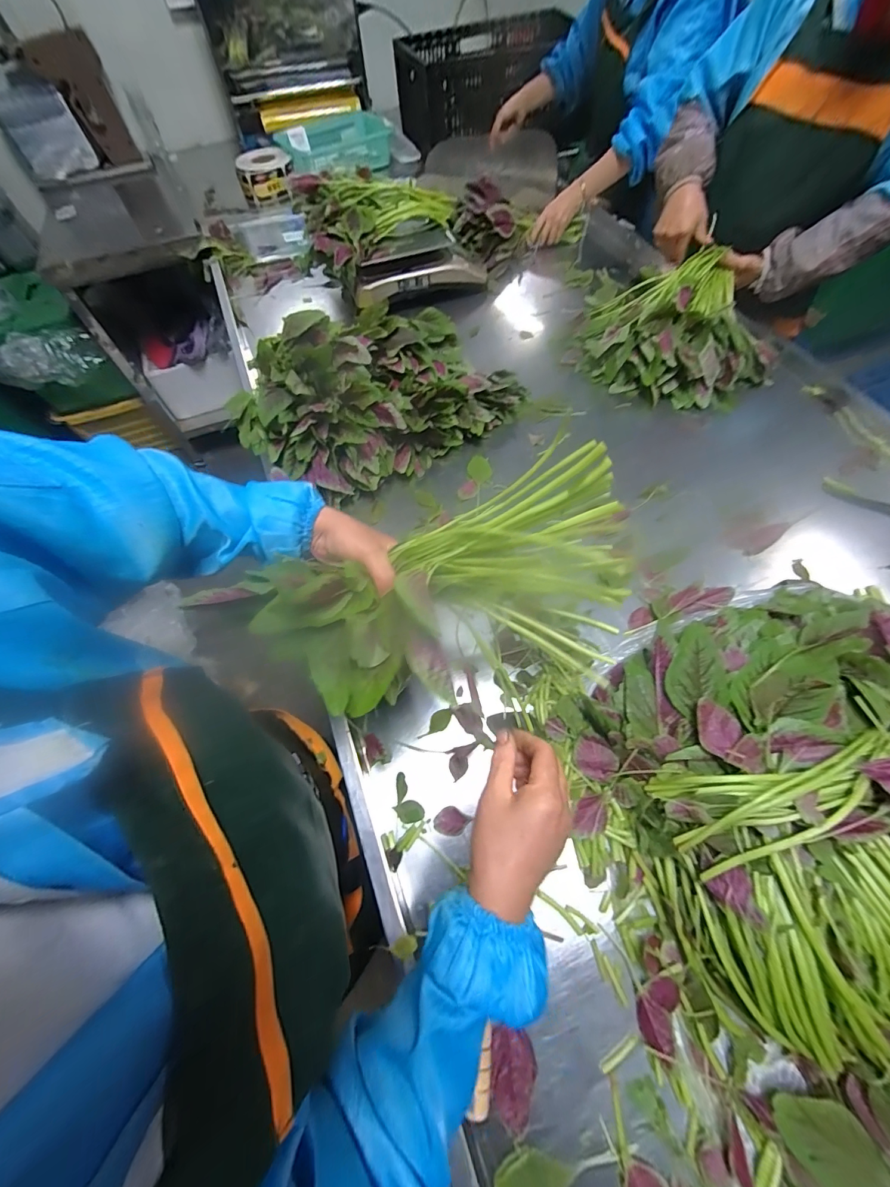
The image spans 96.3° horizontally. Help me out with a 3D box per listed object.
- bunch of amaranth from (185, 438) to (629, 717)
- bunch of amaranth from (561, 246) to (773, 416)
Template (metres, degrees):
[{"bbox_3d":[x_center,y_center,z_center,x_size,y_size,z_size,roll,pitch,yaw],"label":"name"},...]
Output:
[{"bbox_3d":[-0.008,0.010,0.368,0.370,0.126,0.162,-18,63,-7],"label":"bunch of amaranth"},{"bbox_3d":[0.473,-0.538,0.821,0.385,0.146,0.278,19,65,12],"label":"bunch of amaranth"}]

